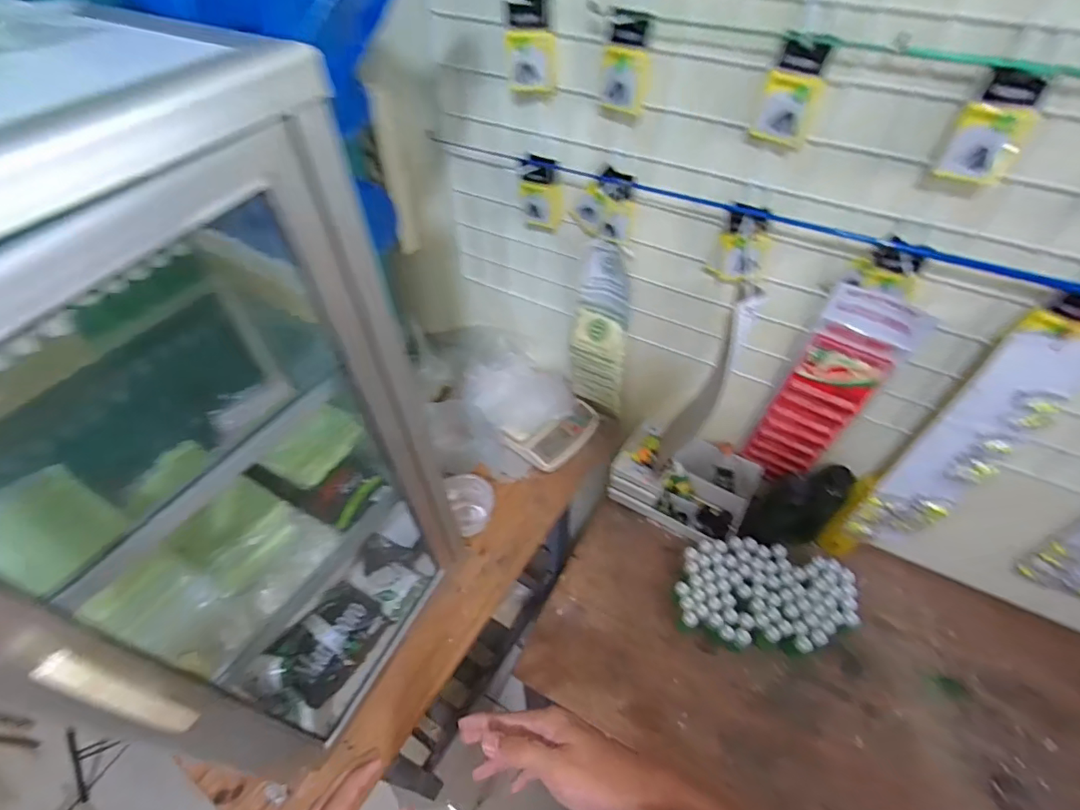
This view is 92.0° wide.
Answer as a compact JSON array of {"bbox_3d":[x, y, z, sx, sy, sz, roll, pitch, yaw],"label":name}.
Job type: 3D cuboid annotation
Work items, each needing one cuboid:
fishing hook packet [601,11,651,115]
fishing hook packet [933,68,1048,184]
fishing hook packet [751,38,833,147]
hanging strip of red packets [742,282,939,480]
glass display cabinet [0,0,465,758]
[{"bbox_3d":[0.096,-0.382,0.586,0.049,0.094,0.010,19,42,16],"label":"fishing hook packet"},{"bbox_3d":[0.415,-0.251,0.477,0.053,0.086,0.016,36,58,27],"label":"fishing hook packet"},{"bbox_3d":[0.258,-0.318,0.532,0.053,0.092,0.019,18,51,14],"label":"fishing hook packet"},{"bbox_3d":[0.401,-0.009,0.740,0.115,0.349,0.025,19,52,15],"label":"hanging strip of red packets"},{"bbox_3d":[-0.333,0.065,0.504,0.335,0.635,0.371,28,55,21],"label":"glass display cabinet"}]

